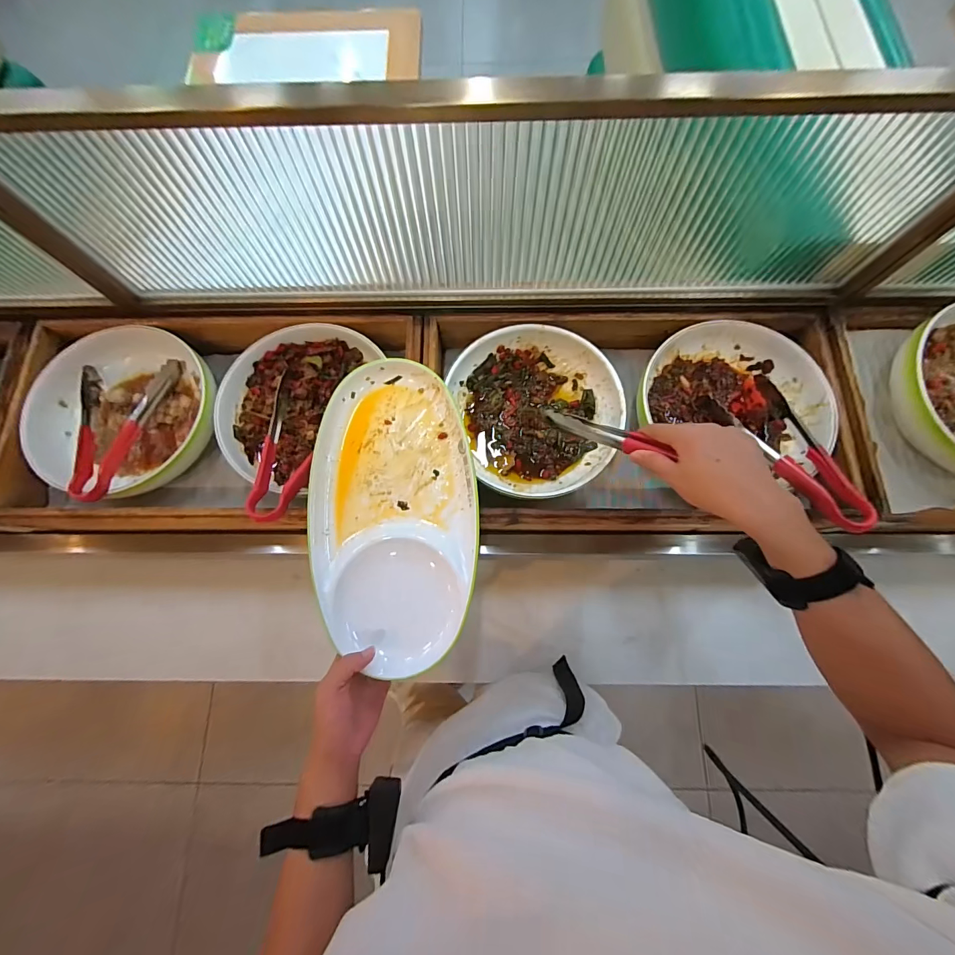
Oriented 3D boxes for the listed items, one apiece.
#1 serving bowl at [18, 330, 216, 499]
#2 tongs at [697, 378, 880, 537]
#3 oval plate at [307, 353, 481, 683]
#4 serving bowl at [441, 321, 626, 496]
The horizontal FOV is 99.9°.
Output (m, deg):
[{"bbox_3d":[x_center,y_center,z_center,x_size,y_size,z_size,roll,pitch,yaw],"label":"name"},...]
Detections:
[{"bbox_3d":[-0.497,-0.092,0.565,0.241,0.066,0.240,0,76,1],"label":"serving bowl"},{"bbox_3d":[0.395,-0.029,0.520,0.105,0.049,0.235,-16,53,-2],"label":"tongs"},{"bbox_3d":[-0.096,0.032,0.477,0.184,0.033,0.357,-5,76,0],"label":"oval plate"},{"bbox_3d":[0.085,-0.095,0.554,0.207,0.062,0.239,-18,77,-3],"label":"serving bowl"}]

